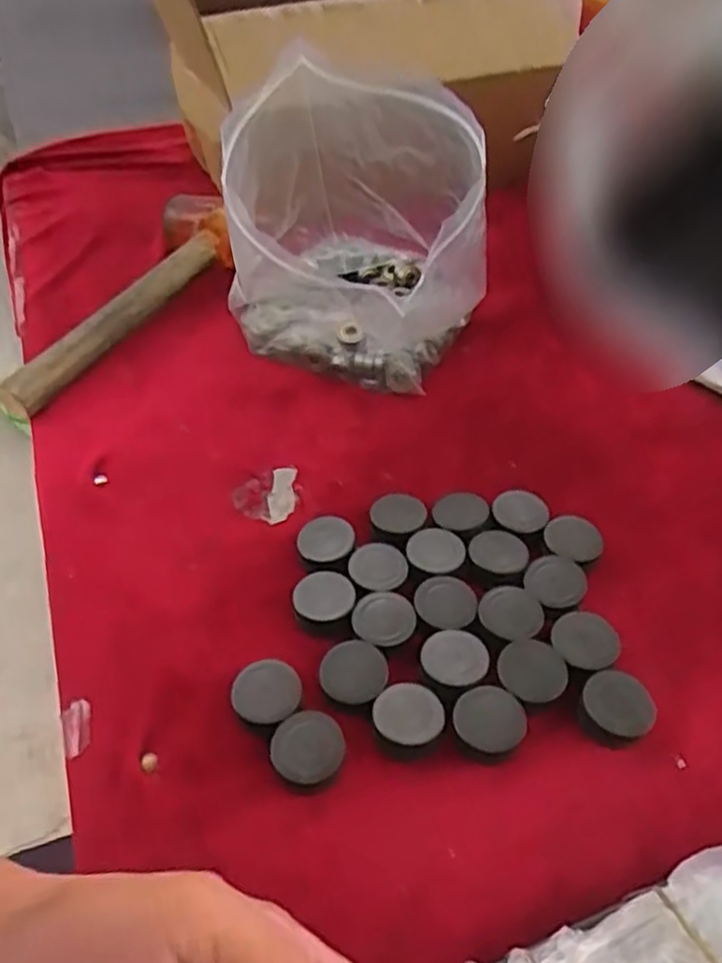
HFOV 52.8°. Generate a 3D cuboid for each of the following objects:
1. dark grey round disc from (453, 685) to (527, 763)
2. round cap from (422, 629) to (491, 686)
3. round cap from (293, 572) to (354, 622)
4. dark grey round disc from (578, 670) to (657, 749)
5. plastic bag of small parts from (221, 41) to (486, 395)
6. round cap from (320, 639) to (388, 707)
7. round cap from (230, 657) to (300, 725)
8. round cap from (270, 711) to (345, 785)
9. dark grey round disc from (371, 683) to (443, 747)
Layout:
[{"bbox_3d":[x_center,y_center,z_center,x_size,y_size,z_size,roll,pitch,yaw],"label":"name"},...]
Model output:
[{"bbox_3d":[0.059,0.112,0.336,0.031,0.006,0.033,0,44,0],"label":"dark grey round disc"},{"bbox_3d":[0.046,0.086,0.357,0.032,0.004,0.031,0,44,0],"label":"round cap"},{"bbox_3d":[-0.020,0.061,0.384,0.032,0.004,0.031,0,44,0],"label":"round cap"},{"bbox_3d":[0.120,0.108,0.342,0.032,0.009,0.037,28,50,26],"label":"dark grey round disc"},{"bbox_3d":[-0.002,-0.182,0.524,0.178,0.183,0.187,9,44,9],"label":"plastic bag of small parts"},{"bbox_3d":[-0.004,0.091,0.353,0.032,0.004,0.033,0,44,0],"label":"round cap"},{"bbox_3d":[-0.045,0.100,0.345,0.032,0.008,0.030,0,44,0],"label":"round cap"},{"bbox_3d":[-0.024,0.120,0.329,0.032,0.006,0.030,0,44,0],"label":"round cap"},{"bbox_3d":[0.022,0.106,0.337,0.031,0.004,0.030,0,44,0],"label":"dark grey round disc"}]

